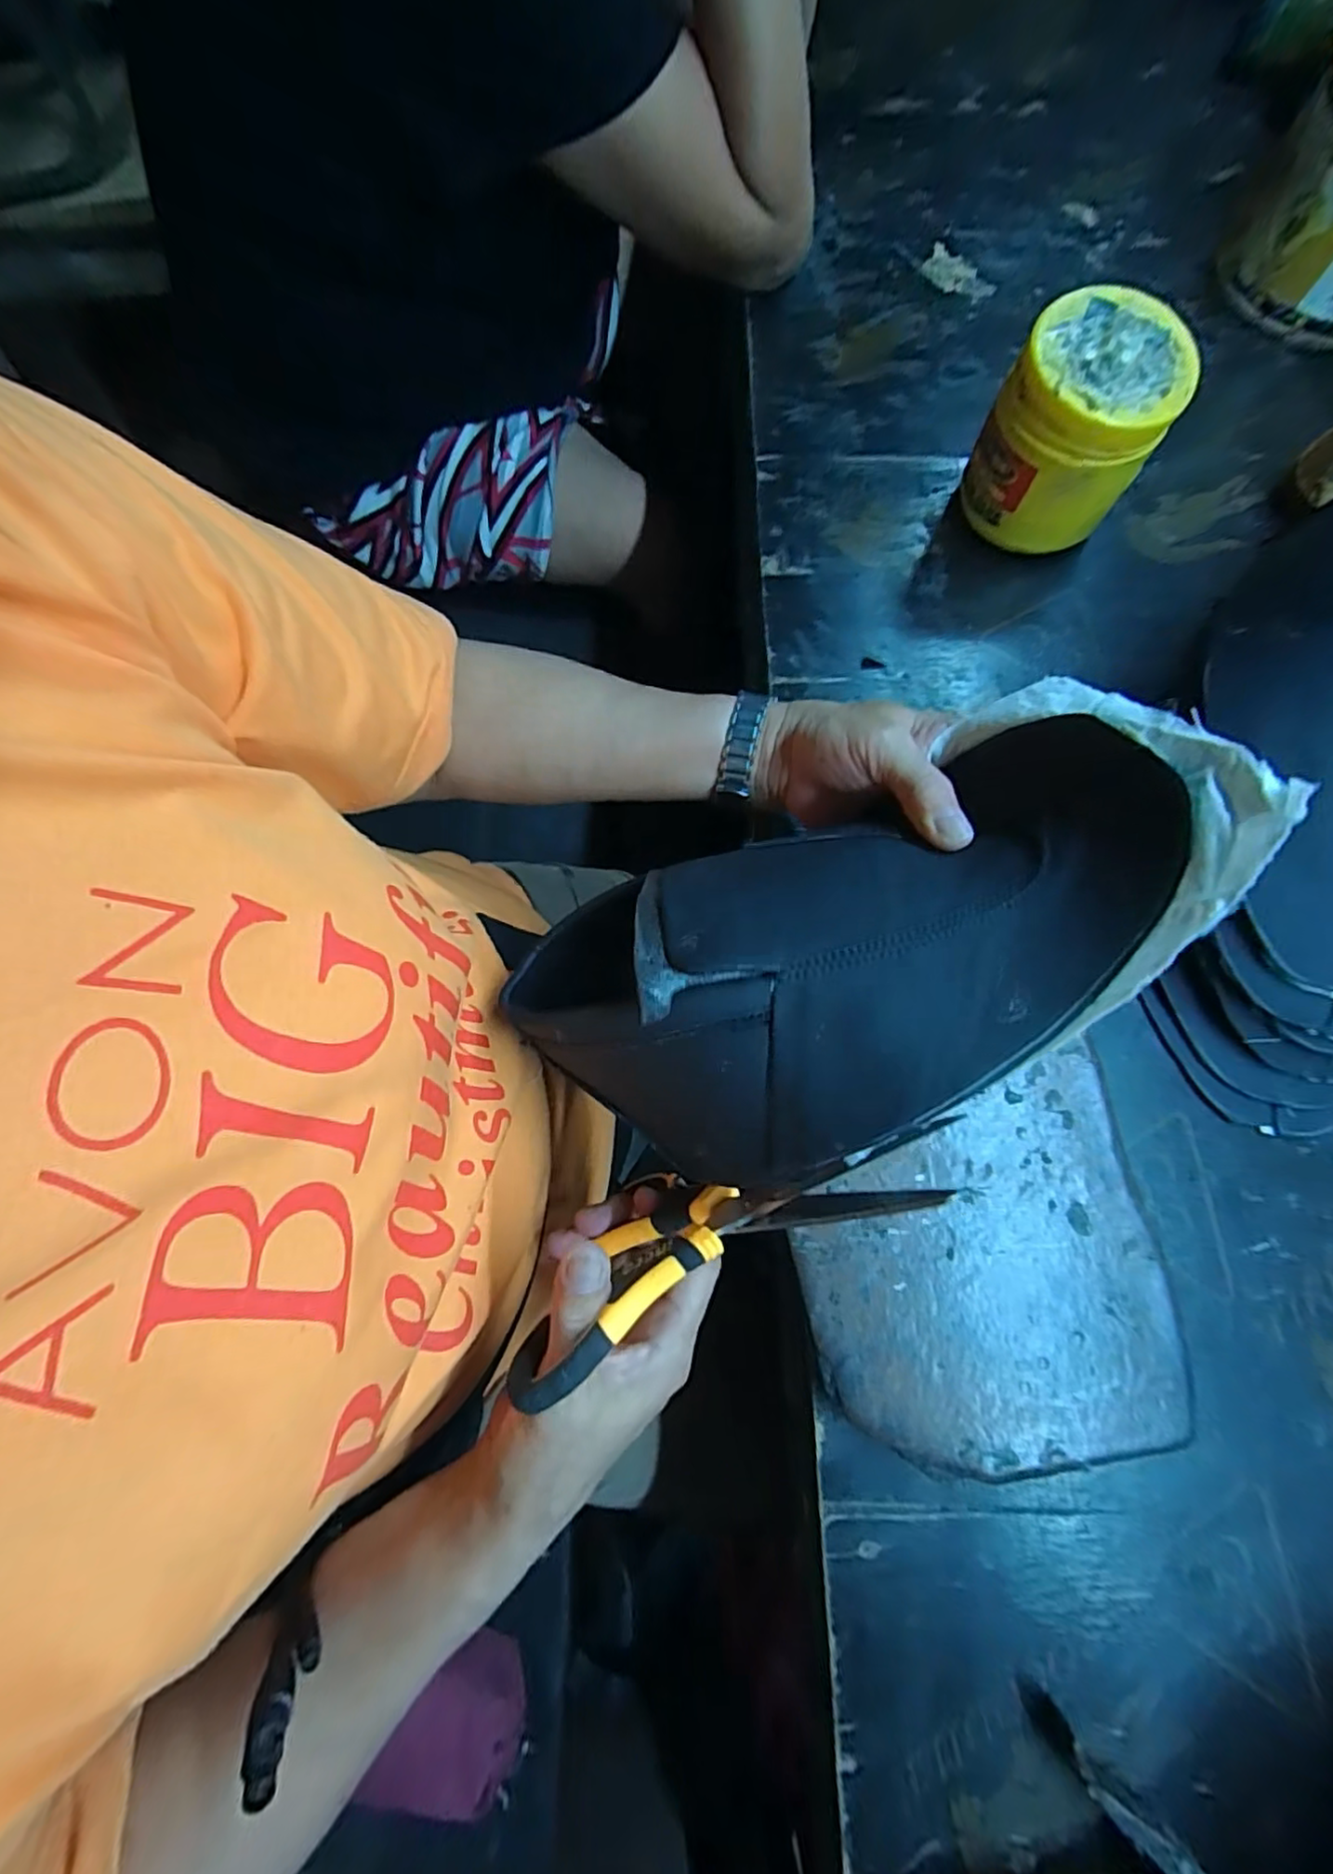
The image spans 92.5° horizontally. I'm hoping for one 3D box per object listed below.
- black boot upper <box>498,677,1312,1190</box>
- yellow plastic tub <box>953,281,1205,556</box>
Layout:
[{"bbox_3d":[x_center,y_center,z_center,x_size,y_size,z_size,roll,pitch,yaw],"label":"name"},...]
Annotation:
[{"bbox_3d":[0.069,-0.003,0.229,0.240,0.086,0.126,-29,78,-6],"label":"black boot upper"},{"bbox_3d":[0.234,-0.294,0.378,0.089,0.097,0.083,29,78,7],"label":"yellow plastic tub"}]

